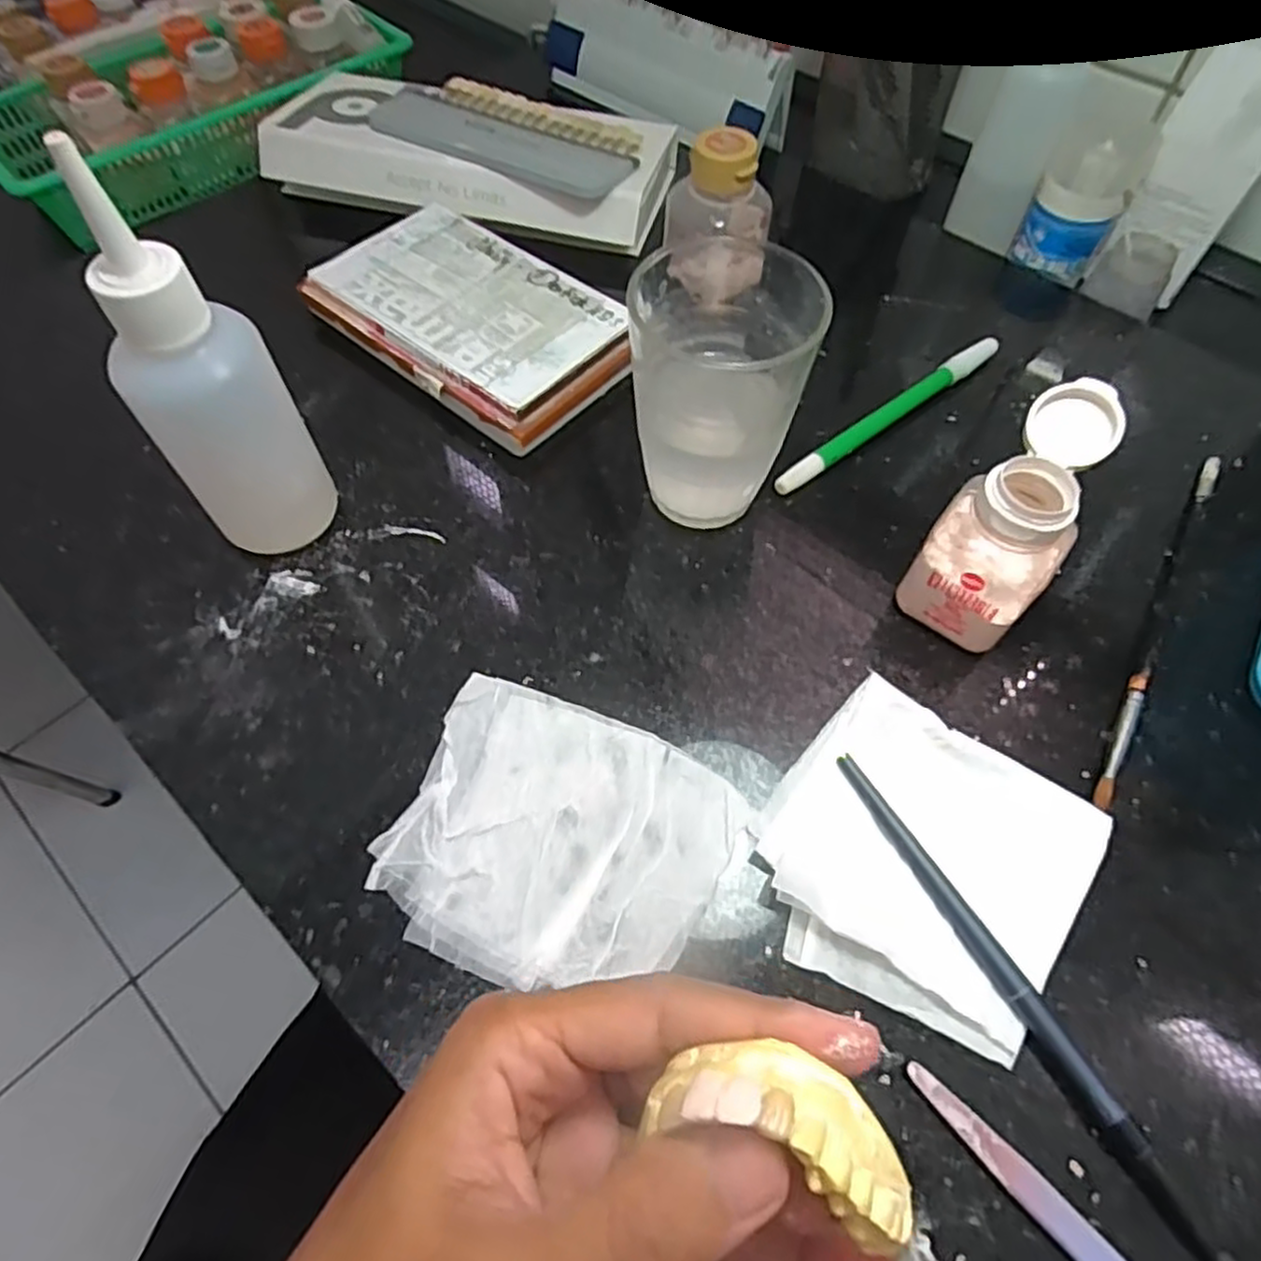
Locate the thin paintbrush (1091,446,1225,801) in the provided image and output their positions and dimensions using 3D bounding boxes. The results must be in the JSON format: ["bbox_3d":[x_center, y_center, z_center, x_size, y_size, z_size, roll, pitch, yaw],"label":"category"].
[{"bbox_3d":[0.208,-0.009,0.289,0.007,0.008,0.186,29,64,15],"label":"thin paintbrush"}]

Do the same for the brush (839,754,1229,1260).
[{"bbox_3d":[0.116,0.108,0.219,0.010,0.006,0.165,-25,63,-14],"label":"brush"}]

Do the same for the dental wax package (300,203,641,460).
[{"bbox_3d":[-0.072,-0.148,0.358,0.154,0.024,0.091,38,66,19],"label":"dental wax package"}]

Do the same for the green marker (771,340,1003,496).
[{"bbox_3d":[0.120,-0.100,0.341,0.144,0.008,0.010,-35,66,-19],"label":"green marker"}]

